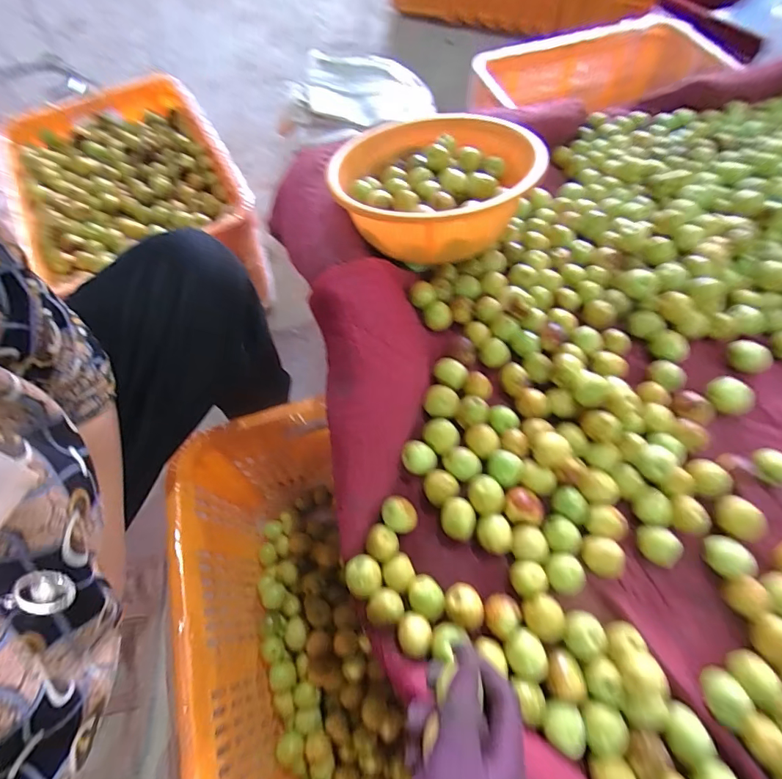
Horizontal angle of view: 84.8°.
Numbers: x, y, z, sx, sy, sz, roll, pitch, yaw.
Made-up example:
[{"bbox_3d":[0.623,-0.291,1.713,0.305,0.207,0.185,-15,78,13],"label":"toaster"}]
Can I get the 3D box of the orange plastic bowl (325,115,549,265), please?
[{"bbox_3d":[0.053,-0.271,0.562,0.261,0.098,0.261,-4,60,6],"label":"orange plastic bowl"}]

